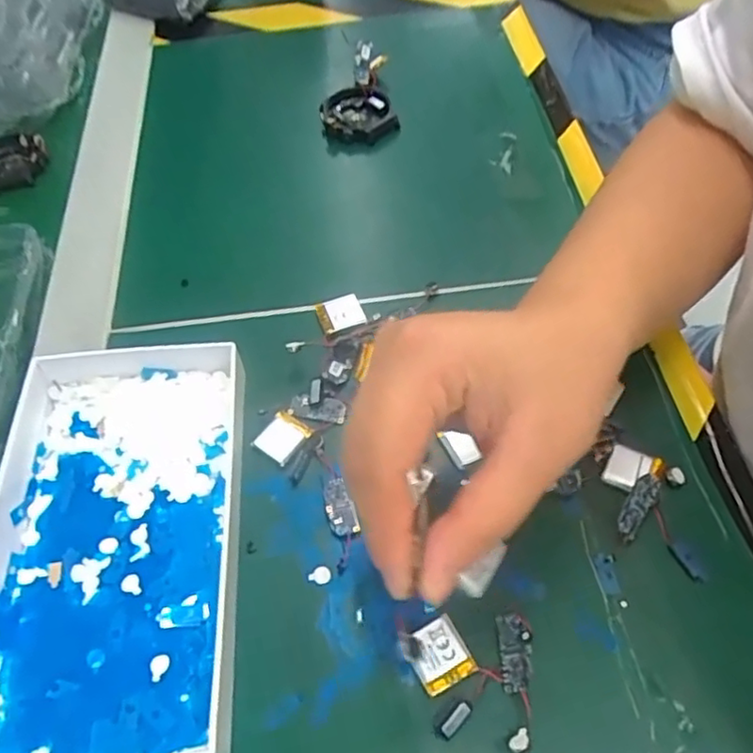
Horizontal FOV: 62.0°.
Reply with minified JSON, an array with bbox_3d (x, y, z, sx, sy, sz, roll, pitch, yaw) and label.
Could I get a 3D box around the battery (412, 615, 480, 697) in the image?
[{"bbox_3d":[0.024,0.107,0.243,0.021,0.004,0.024,-24,58,-12],"label":"battery"}]

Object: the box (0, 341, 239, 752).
[{"bbox_3d":[-0.112,0.066,0.267,0.103,0.029,0.174,-6,56,-1],"label":"box"}]

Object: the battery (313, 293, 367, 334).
[{"bbox_3d":[-0.019,-0.034,0.337,0.024,0.004,0.018,-19,75,-5],"label":"battery"}]

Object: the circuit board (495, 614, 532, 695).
[{"bbox_3d":[0.054,0.106,0.242,0.011,0.006,0.027,-2,57,2],"label":"circuit board"}]

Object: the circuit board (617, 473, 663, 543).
[{"bbox_3d":[0.110,0.055,0.264,0.011,0.005,0.029,30,78,21],"label":"circuit board"}]

